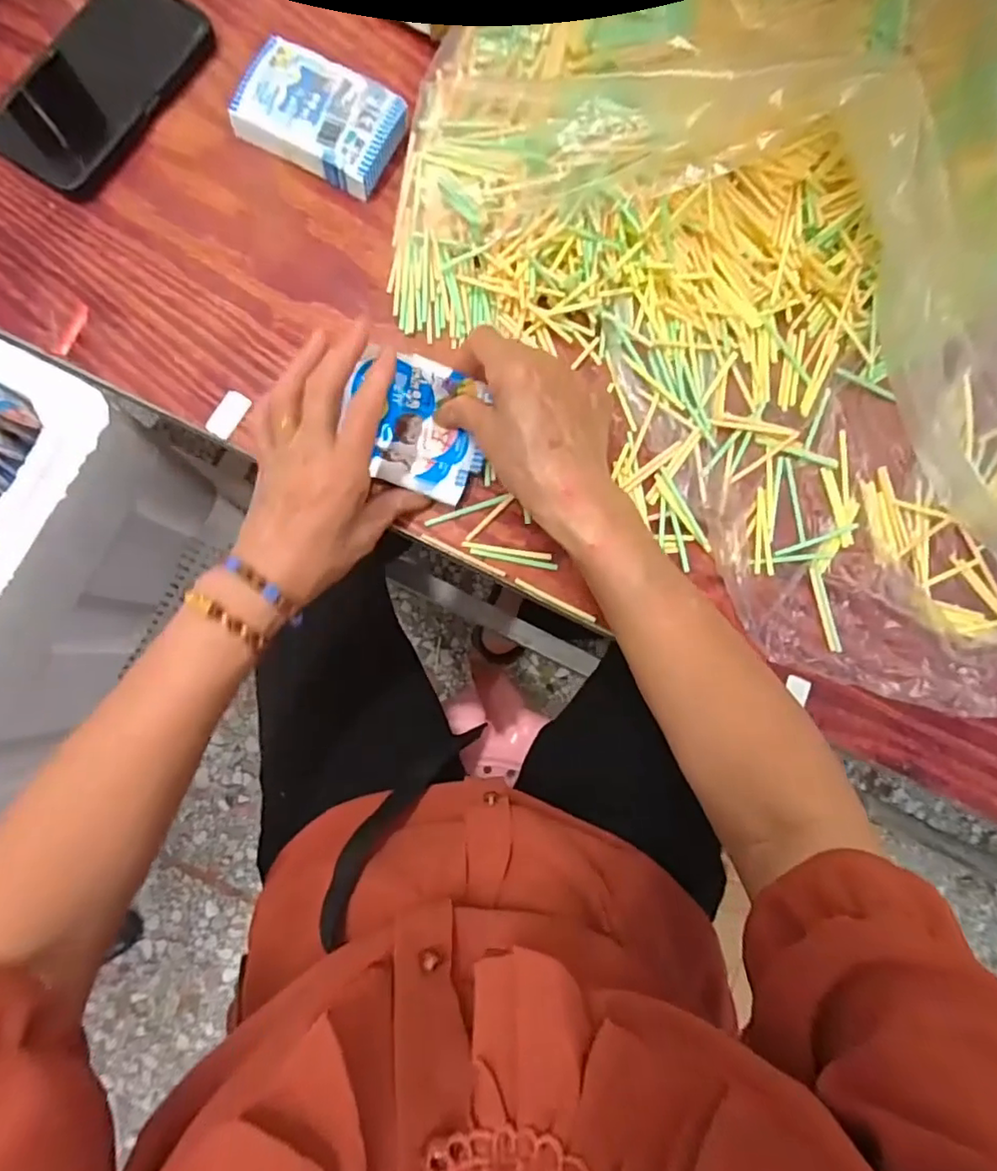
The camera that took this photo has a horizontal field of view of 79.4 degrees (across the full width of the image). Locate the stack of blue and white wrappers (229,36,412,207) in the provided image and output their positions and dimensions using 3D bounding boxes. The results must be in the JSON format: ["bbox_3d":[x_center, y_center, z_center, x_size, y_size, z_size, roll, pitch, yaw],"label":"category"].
[{"bbox_3d":[-0.127,-0.334,0.427,0.107,0.025,0.070,27,81,-1],"label":"stack of blue and white wrappers"}]

